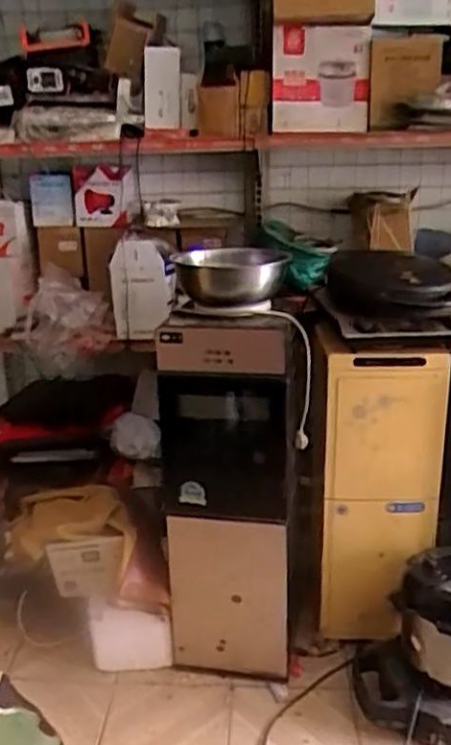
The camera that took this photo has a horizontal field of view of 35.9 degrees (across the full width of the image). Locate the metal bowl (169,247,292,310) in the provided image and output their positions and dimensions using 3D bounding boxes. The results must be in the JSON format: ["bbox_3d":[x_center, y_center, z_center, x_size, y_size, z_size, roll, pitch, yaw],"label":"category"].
[{"bbox_3d":[0.006,-0.217,1.558,0.248,0.106,0.266,-1,20,1],"label":"metal bowl"}]

